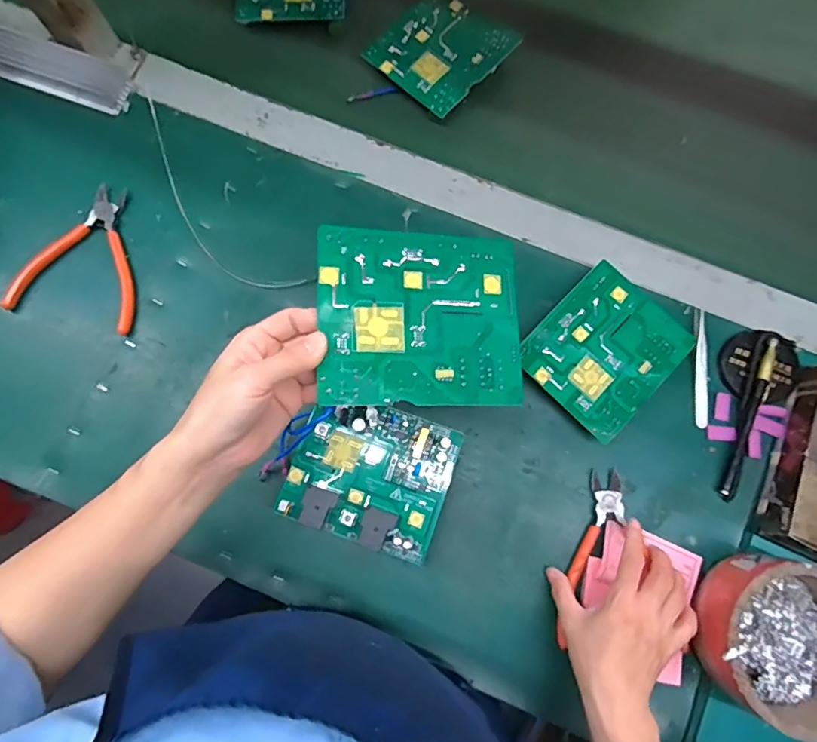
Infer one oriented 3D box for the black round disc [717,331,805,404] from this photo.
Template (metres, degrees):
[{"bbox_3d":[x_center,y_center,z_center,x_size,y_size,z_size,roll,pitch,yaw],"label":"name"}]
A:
[{"bbox_3d":[0.327,-0.002,0.466,0.068,0.011,0.064,0,78,0],"label":"black round disc"}]

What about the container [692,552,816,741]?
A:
[{"bbox_3d":[0.298,0.213,0.403,0.116,0.059,0.118,0,78,0],"label":"container"}]

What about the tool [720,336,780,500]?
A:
[{"bbox_3d":[0.309,0.041,0.452,0.013,0.012,0.146,22,79,4],"label":"tool"}]

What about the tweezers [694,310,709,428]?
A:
[{"bbox_3d":[0.274,-0.003,0.469,0.015,0.006,0.110,5,78,1],"label":"tweezers"}]

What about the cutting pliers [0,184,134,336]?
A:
[{"bbox_3d":[-0.305,-0.114,0.483,0.113,0.016,0.140,11,79,2],"label":"cutting pliers"}]

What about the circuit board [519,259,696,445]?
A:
[{"bbox_3d":[0.178,-0.019,0.461,0.113,0.021,0.130,43,82,8],"label":"circuit board"}]

